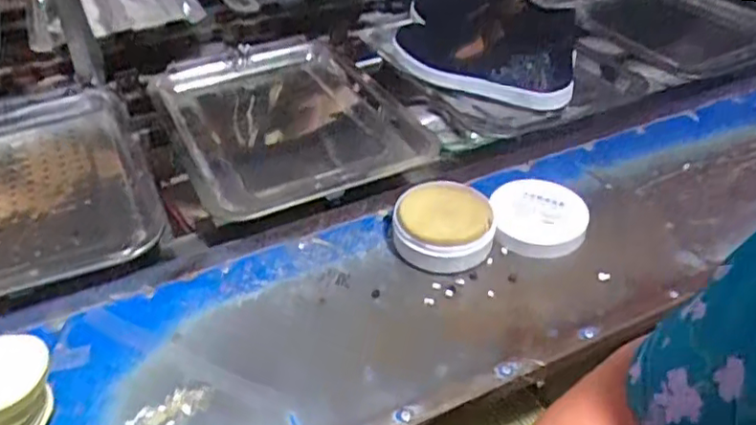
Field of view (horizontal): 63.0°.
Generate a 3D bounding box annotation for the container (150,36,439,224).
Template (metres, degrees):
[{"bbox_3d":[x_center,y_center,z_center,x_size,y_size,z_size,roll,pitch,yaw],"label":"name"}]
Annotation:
[{"bbox_3d":[-0.125,-0.078,0.830,0.279,0.166,0.390,-18,41,-19],"label":"container"}]

